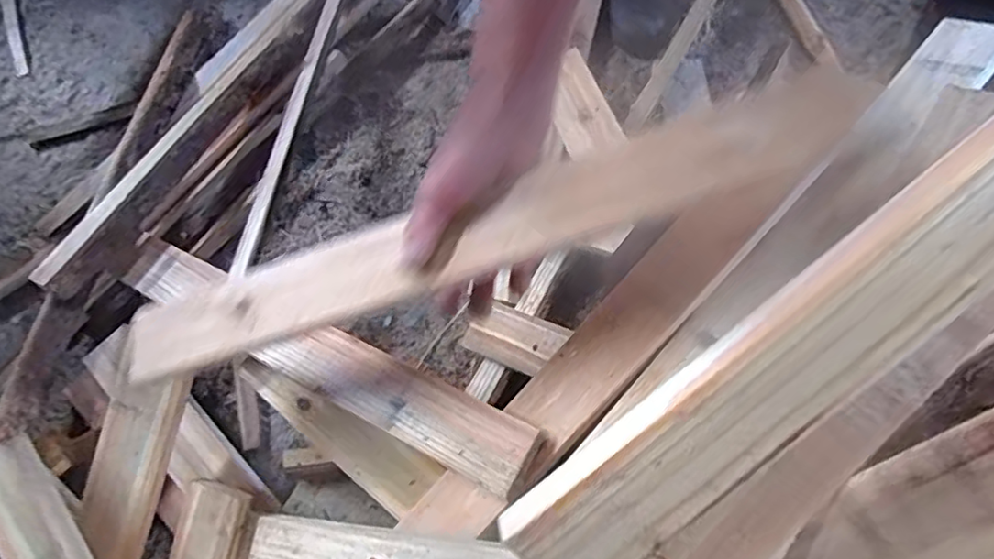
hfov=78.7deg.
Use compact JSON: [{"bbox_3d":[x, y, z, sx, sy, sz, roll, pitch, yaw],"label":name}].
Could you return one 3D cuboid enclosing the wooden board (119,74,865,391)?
[{"bbox_3d":[-0.022,-0.025,0.376,0.475,0.011,0.049,-18,77,9],"label":"wooden board"}]

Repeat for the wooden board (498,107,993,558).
[{"bbox_3d":[0.180,-0.019,0.239,0.425,0.024,0.058,-41,79,4],"label":"wooden board"}]

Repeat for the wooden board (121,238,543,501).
[{"bbox_3d":[-0.157,0.055,0.492,0.418,0.015,0.052,22,77,22],"label":"wooden board"}]

